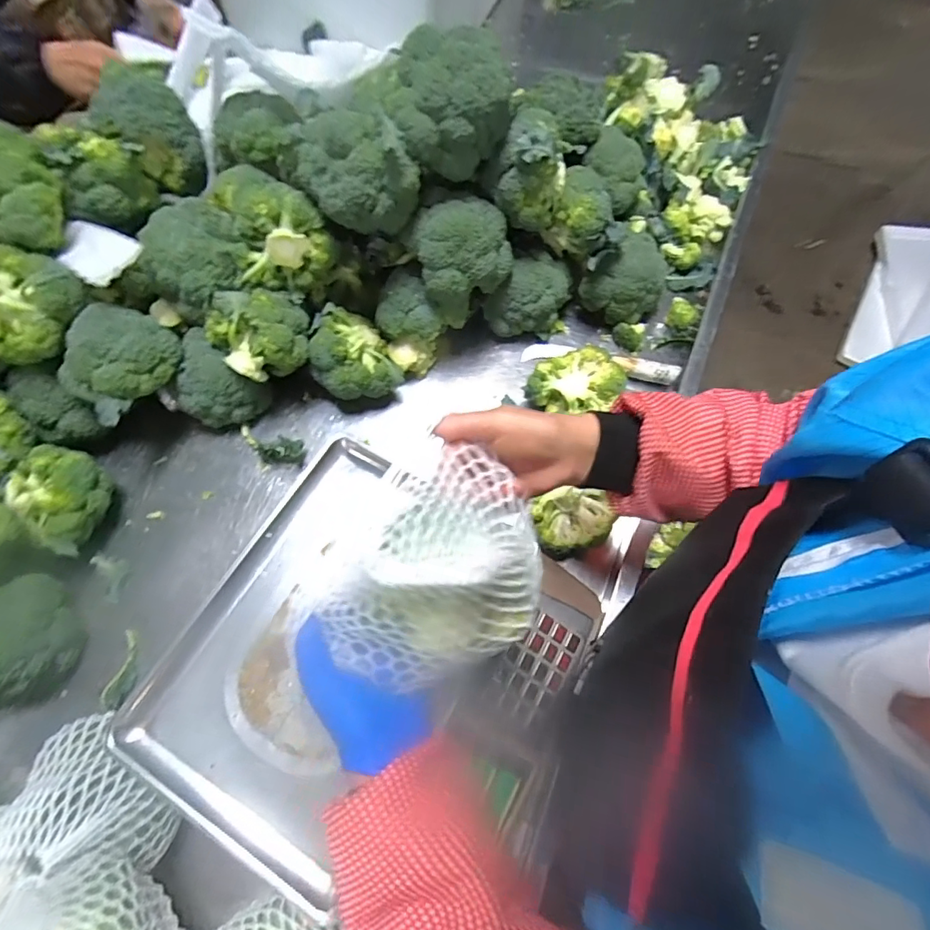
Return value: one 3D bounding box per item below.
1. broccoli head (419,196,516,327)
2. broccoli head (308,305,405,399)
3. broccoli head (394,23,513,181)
[{"bbox_3d":[0.002,-0.251,0.607,0.113,0.127,0.100,3,68,1],"label":"broccoli head"},{"bbox_3d":[-0.147,-0.144,0.625,0.105,0.079,0.108,-25,70,-10],"label":"broccoli head"},{"bbox_3d":[-0.012,-0.376,0.511,0.120,0.102,0.087,-10,68,-4],"label":"broccoli head"}]

